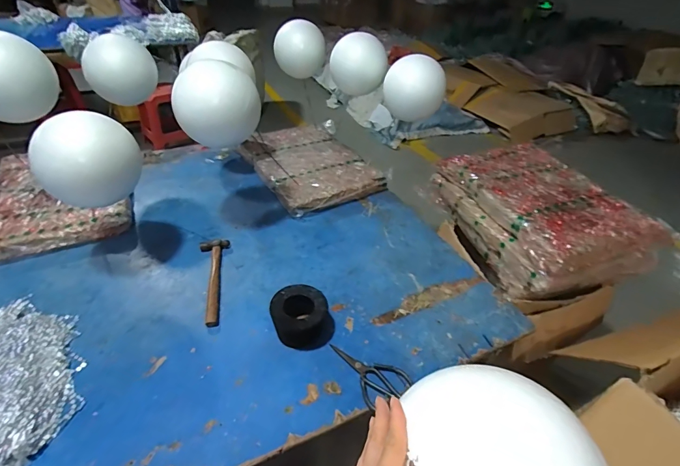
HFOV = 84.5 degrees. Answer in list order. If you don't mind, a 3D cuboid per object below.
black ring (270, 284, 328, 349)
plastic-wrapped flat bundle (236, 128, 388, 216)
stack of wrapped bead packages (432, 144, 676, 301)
[{"bbox_3d":[-0.084,0.175,0.779,0.111,0.080,0.103,2,37,-2],"label":"black ring"},{"bbox_3d":[-0.119,-0.255,1.336,0.352,0.076,0.532,-18,42,-25],"label":"plastic-wrapped flat bundle"},{"bbox_3d":[0.556,-0.056,1.092,0.376,0.168,0.514,-10,39,-17],"label":"stack of wrapped bead packages"}]

